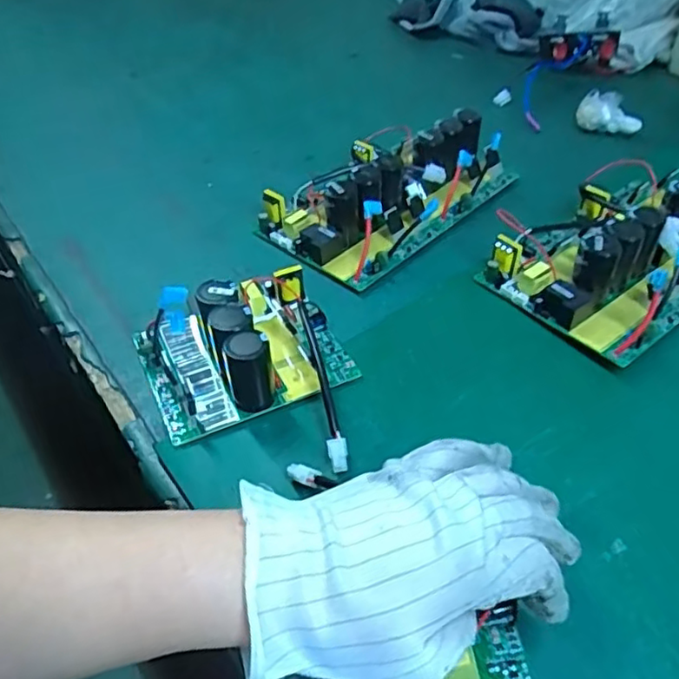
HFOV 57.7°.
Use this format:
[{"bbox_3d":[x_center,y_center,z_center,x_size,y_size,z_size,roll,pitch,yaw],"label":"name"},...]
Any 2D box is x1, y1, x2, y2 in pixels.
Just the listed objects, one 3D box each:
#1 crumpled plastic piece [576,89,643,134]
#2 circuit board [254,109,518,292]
[{"bbox_3d":[0.303,-0.256,0.691,0.067,0.032,0.040,14,47,17],"label":"crumpled plastic piece"},{"bbox_3d":[0.048,-0.151,0.582,0.141,0.056,0.241,34,55,32],"label":"circuit board"}]

